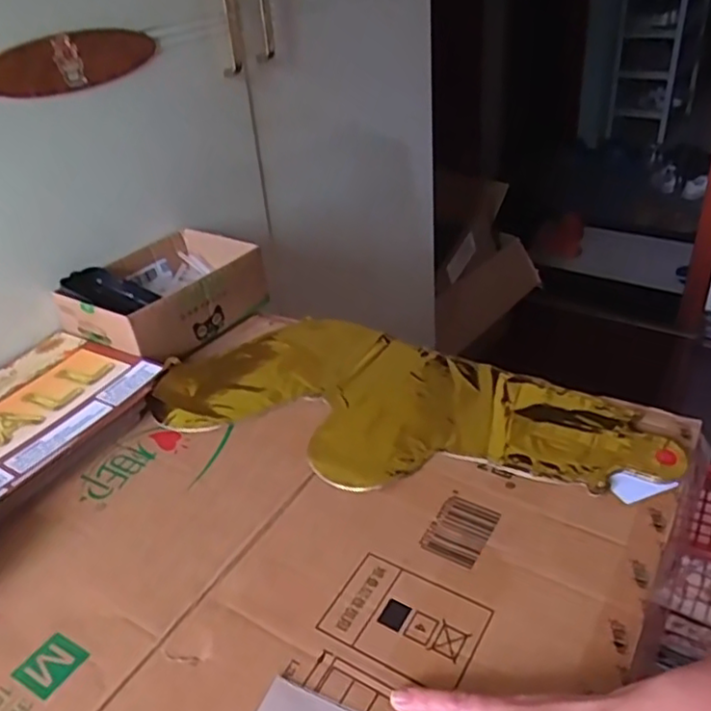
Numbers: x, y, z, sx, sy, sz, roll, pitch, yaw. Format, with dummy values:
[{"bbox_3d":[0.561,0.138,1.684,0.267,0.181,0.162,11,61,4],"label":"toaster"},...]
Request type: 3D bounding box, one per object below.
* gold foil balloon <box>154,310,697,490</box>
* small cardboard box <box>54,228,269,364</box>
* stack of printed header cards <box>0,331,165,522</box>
[{"bbox_3d":[0.034,0.043,0.569,0.422,0.011,0.190,15,38,28],"label":"gold foil balloon"},{"bbox_3d":[-0.202,-0.065,0.712,0.137,0.066,0.185,20,40,32],"label":"small cardboard box"},{"bbox_3d":[-0.293,0.056,0.578,0.174,0.027,0.209,13,37,25],"label":"stack of printed header cards"}]

